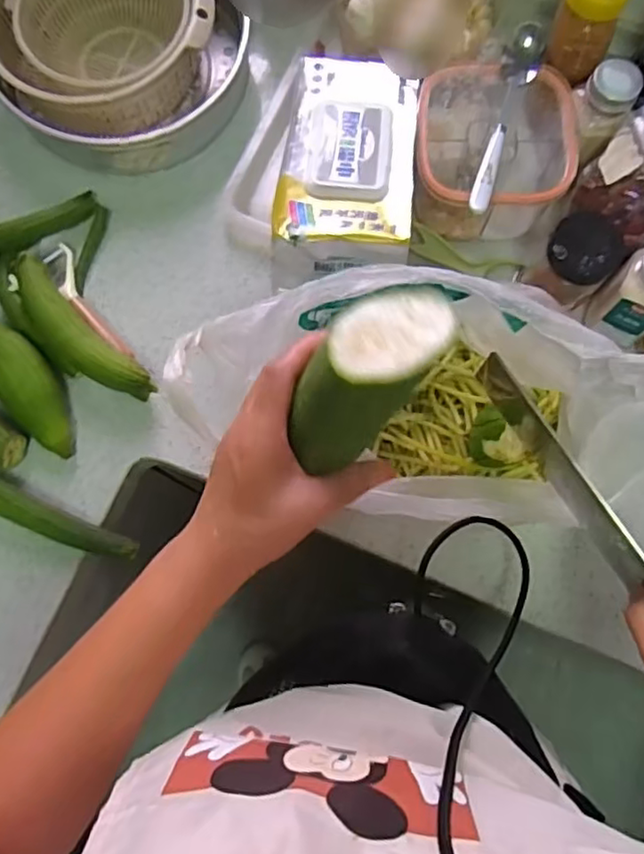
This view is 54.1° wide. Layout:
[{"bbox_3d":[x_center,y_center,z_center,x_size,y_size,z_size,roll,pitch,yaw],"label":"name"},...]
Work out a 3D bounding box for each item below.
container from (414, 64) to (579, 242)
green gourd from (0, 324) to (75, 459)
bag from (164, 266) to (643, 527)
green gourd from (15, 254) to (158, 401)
[{"bbox_3d":[0.157,-0.264,0.590,0.141,0.083,0.143,3,77,1],"label":"container"},{"bbox_3d":[-0.308,-0.047,0.568,0.191,0.054,0.090,18,78,4],"label":"green gourd"},{"bbox_3d":[0.079,-0.025,0.457,0.325,0.172,0.167,6,77,2],"label":"bag"},{"bbox_3d":[-0.220,-0.080,0.568,0.046,0.057,0.162,-44,80,-9],"label":"green gourd"}]

